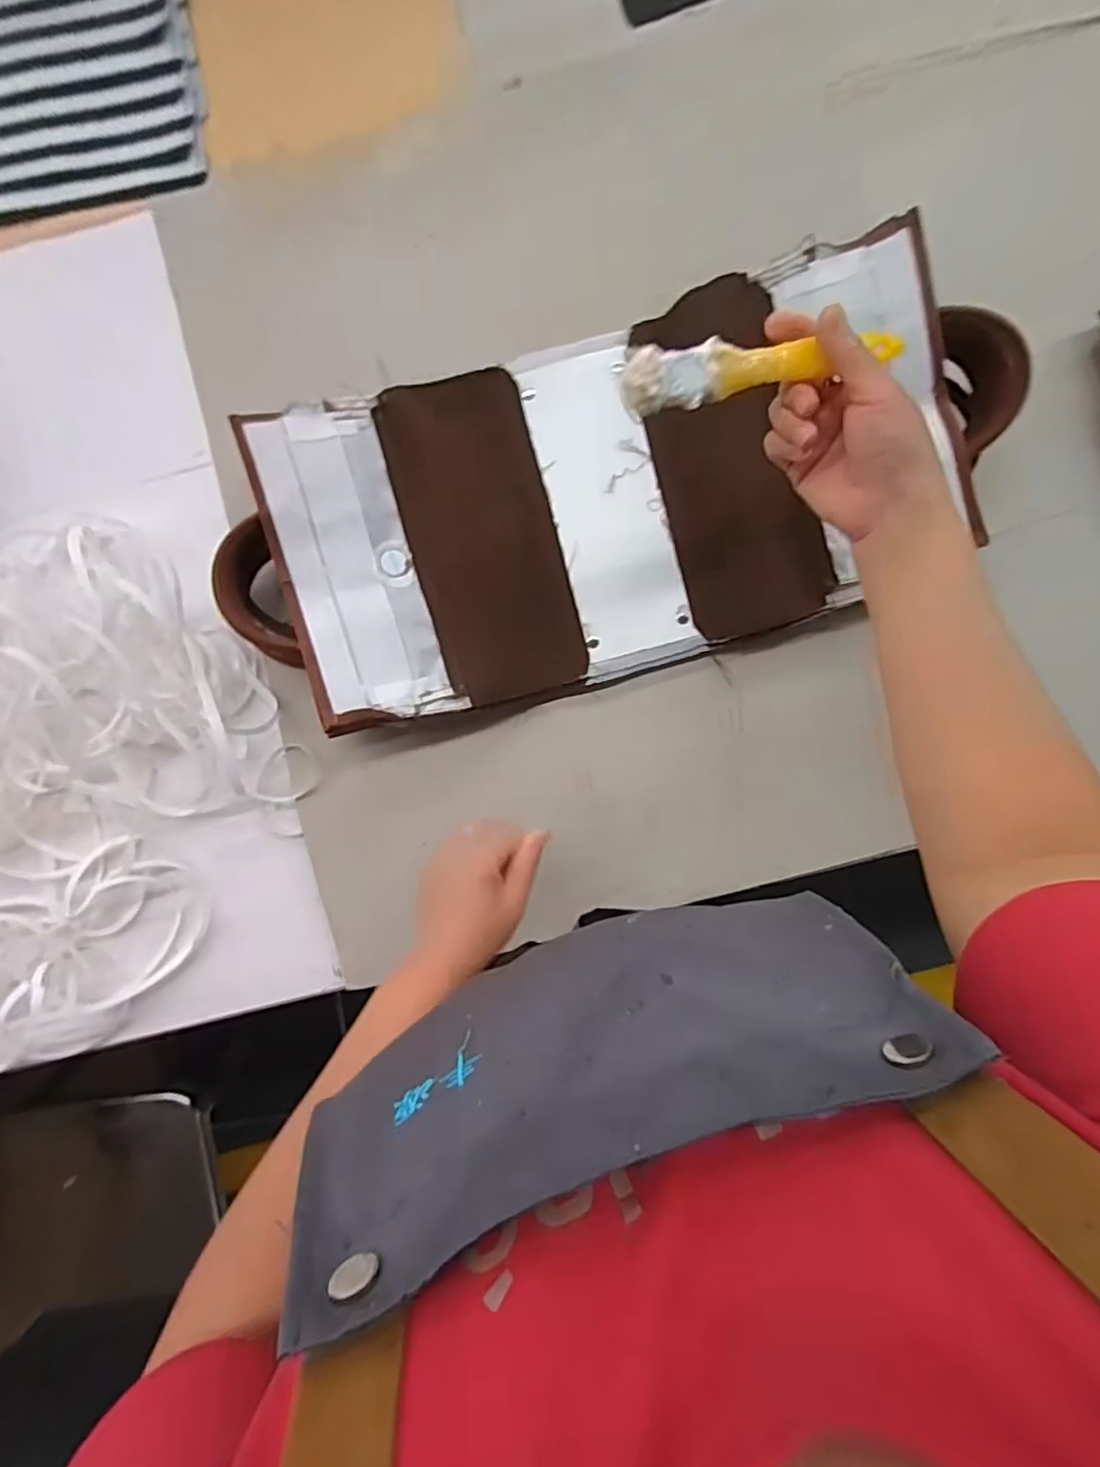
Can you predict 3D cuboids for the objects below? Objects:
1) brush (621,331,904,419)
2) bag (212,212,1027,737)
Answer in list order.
[{"bbox_3d":[0.111,-0.193,0.336,0.149,0.012,0.030,-11,93,-6],"label":"brush"},{"bbox_3d":[0.043,-0.174,0.482,0.556,0.080,0.250,-16,93,2],"label":"bag"}]

